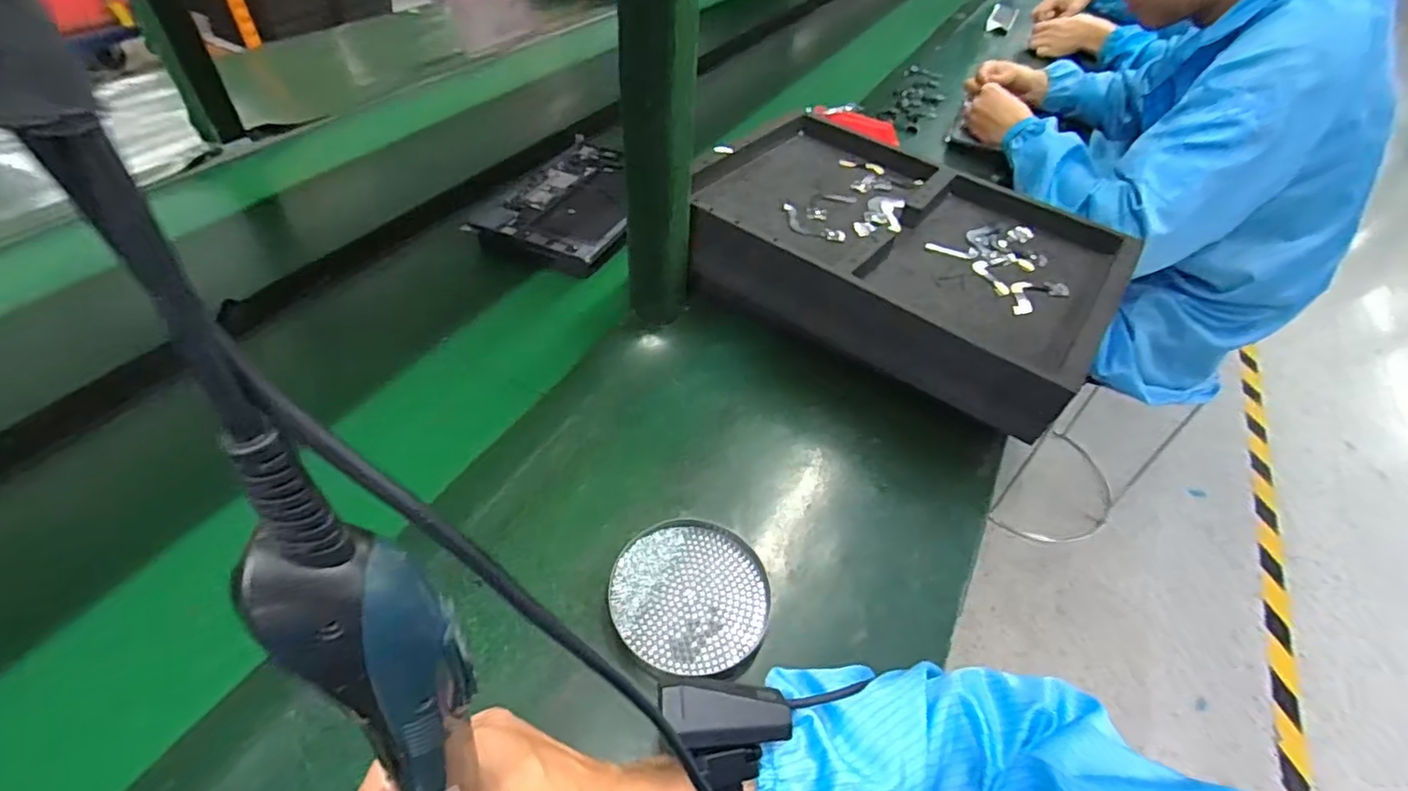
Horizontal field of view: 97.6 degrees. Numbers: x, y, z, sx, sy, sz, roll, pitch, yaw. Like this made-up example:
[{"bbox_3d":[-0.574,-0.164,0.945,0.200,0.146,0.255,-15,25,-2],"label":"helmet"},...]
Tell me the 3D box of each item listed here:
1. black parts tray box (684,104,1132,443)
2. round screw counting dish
[{"bbox_3d":[0.203,-0.152,0.672,0.415,0.107,0.307,30,51,23],"label":"black parts tray box"},{"bbox_3d":[-0.010,0.143,0.444,0.110,0.015,0.111,2,46,-2],"label":"round screw counting dish"}]

